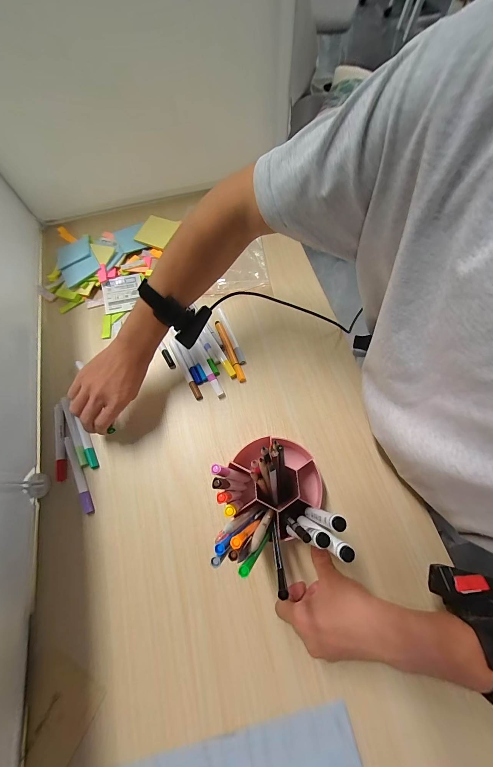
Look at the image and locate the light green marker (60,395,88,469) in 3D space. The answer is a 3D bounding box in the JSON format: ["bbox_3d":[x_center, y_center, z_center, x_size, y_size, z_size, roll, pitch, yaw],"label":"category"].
[{"bbox_3d":[-0.285,0.075,0.469,0.015,0.013,0.129,-27,70,-9],"label":"light green marker"}]

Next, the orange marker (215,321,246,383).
[{"bbox_3d":[-0.031,-0.059,0.512,0.013,0.012,0.127,-22,70,-7],"label":"orange marker"}]

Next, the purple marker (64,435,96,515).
[{"bbox_3d":[-0.264,0.143,0.446,0.015,0.008,0.126,-27,70,-9],"label":"purple marker"}]

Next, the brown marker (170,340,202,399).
[{"bbox_3d":[-0.109,-0.026,0.501,0.012,0.014,0.124,-27,70,-9],"label":"brown marker"}]

